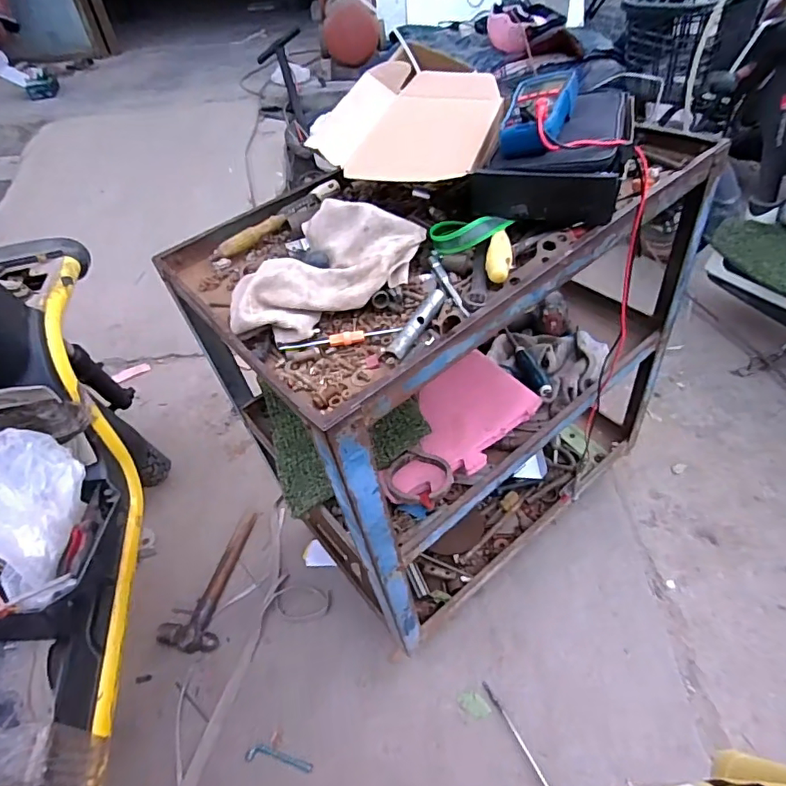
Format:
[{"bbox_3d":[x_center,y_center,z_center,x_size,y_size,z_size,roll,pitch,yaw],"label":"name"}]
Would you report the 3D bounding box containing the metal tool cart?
[{"bbox_3d":[0.098,-0.029,0.885,0.661,0.669,0.397,-31,49,-24],"label":"metal tool cart"}]

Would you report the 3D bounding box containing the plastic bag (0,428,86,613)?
[{"bbox_3d":[-0.477,0.156,0.680,0.101,0.132,0.198,-7,43,-1],"label":"plastic bag"}]

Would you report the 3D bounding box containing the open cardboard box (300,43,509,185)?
[{"bbox_3d":[0.034,-0.383,0.696,0.214,0.060,0.347,9,45,15],"label":"open cardboard box"}]

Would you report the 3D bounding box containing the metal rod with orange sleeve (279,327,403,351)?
[{"bbox_3d":[-0.056,-0.058,0.561,0.130,0.013,0.011,-8,43,-2],"label":"metal rod with orange sleeve"}]

